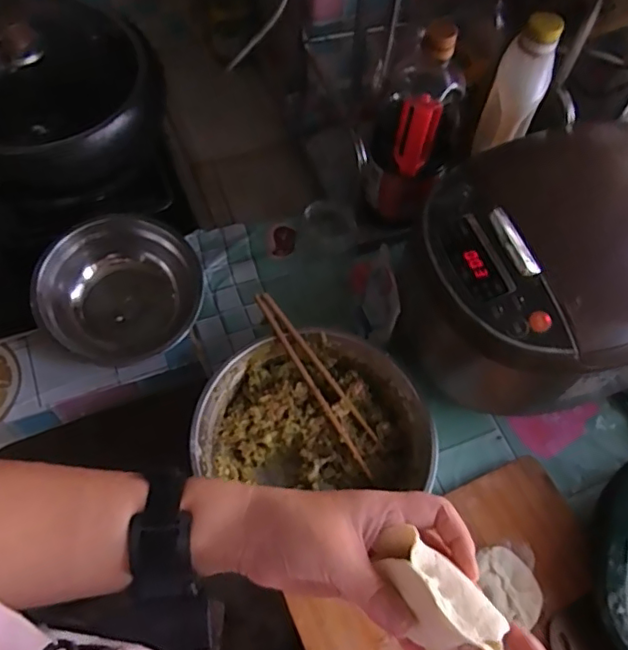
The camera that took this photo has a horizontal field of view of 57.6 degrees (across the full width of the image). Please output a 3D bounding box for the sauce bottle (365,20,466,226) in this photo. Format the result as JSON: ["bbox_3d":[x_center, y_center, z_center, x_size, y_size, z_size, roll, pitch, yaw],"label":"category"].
[{"bbox_3d":[0.120,-0.236,0.713,0.100,0.269,0.083,15,61,4],"label":"sauce bottle"}]

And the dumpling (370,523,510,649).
[{"bbox_3d":[0.068,0.149,0.321,0.038,0.032,0.078,-36,53,-21],"label":"dumpling"}]

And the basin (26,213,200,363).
[{"bbox_3d":[-0.237,-0.035,0.725,0.190,0.091,0.177,2,61,-3],"label":"basin"}]

